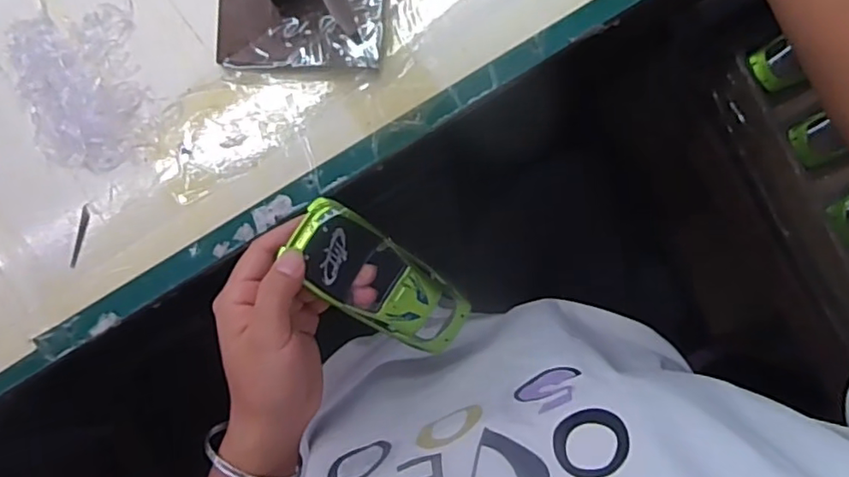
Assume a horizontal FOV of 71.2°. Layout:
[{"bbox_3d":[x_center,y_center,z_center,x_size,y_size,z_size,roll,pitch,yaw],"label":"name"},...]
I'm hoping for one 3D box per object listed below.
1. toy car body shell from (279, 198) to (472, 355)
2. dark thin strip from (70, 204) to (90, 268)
[{"bbox_3d":[-0.022,0.030,0.358,0.127,0.028,0.047,40,92,-29],"label":"toy car body shell"},{"bbox_3d":[-0.218,-0.001,0.374,0.006,0.004,0.040,15,92,0],"label":"dark thin strip"}]

